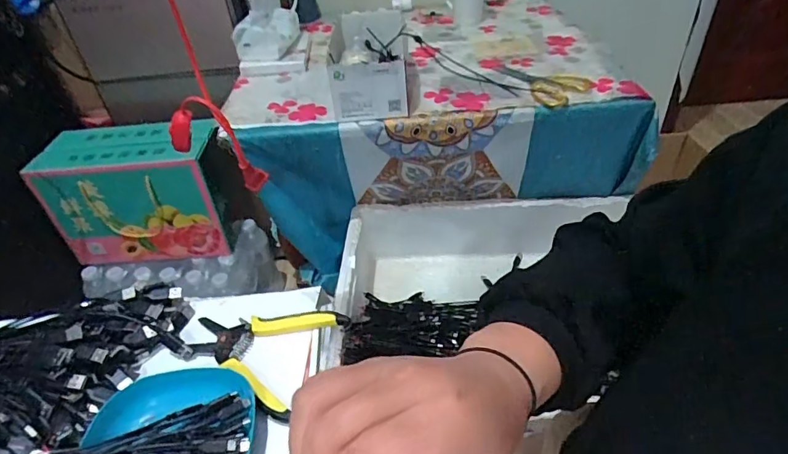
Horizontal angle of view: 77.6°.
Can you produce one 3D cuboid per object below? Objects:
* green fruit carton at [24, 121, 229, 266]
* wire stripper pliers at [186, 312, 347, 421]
[{"bbox_3d":[-0.513,-0.068,1.009,0.320,0.235,0.155,-1,40,4],"label":"green fruit carton"},{"bbox_3d":[-0.136,0.114,0.493,0.146,0.023,0.117,15,44,22],"label":"wire stripper pliers"}]

